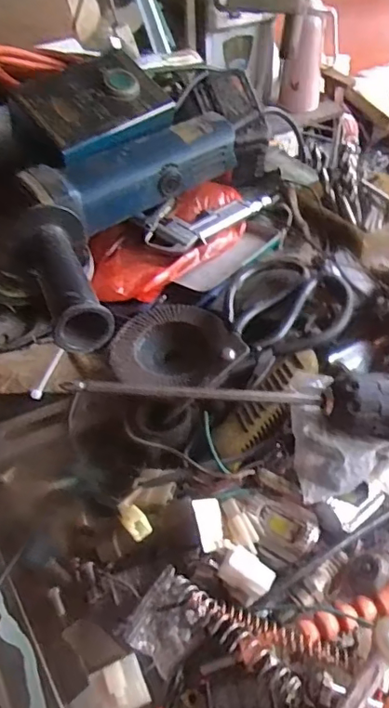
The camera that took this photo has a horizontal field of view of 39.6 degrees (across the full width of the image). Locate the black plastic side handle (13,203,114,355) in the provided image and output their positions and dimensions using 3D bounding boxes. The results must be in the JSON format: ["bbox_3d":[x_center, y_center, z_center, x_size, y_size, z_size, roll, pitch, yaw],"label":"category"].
[{"bbox_3d":[-0.108,-0.059,0.432,0.064,0.055,0.149,-16,48,-11],"label":"black plastic side handle"}]

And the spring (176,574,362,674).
[{"bbox_3d":[0.042,0.157,0.310,0.113,0.013,0.015,22,51,7],"label":"spring"}]

